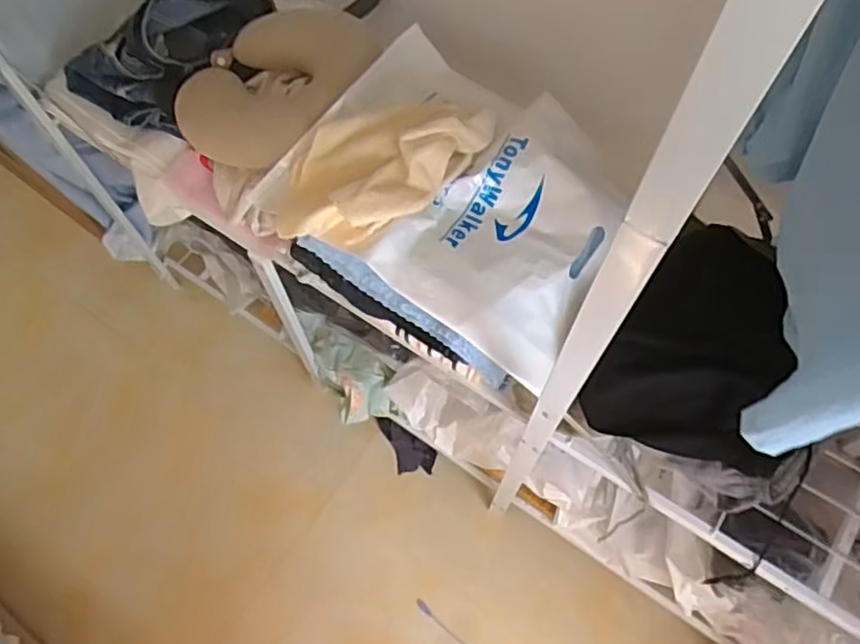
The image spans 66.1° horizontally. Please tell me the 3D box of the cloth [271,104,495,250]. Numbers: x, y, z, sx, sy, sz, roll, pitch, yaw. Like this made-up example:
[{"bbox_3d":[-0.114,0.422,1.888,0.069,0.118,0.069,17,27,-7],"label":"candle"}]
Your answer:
[{"bbox_3d":[-0.061,-0.198,0.844,0.296,0.084,0.168,-33,68,-12],"label":"cloth"}]

